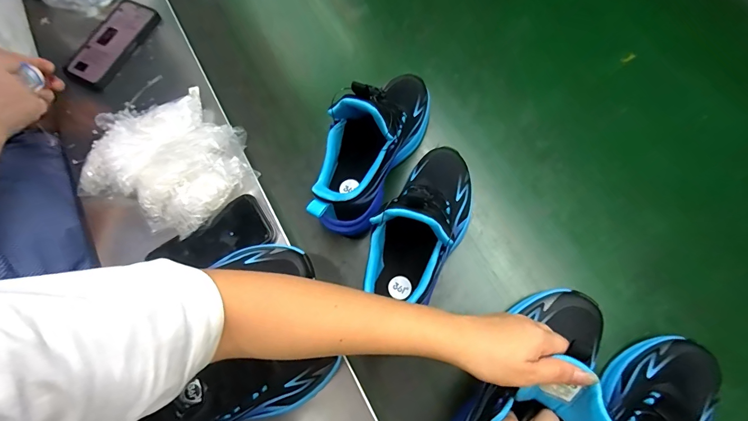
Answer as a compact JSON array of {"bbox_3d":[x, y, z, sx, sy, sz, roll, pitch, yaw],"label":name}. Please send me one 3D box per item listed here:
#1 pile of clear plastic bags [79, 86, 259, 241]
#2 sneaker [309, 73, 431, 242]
[{"bbox_3d":[-0.271,-0.065,0.490,0.193,0.075,0.185,-1,74,4],"label":"pile of clear plastic bags"},{"bbox_3d":[0.000,-0.088,0.441,0.088,0.144,0.236,28,77,11],"label":"sneaker"}]

